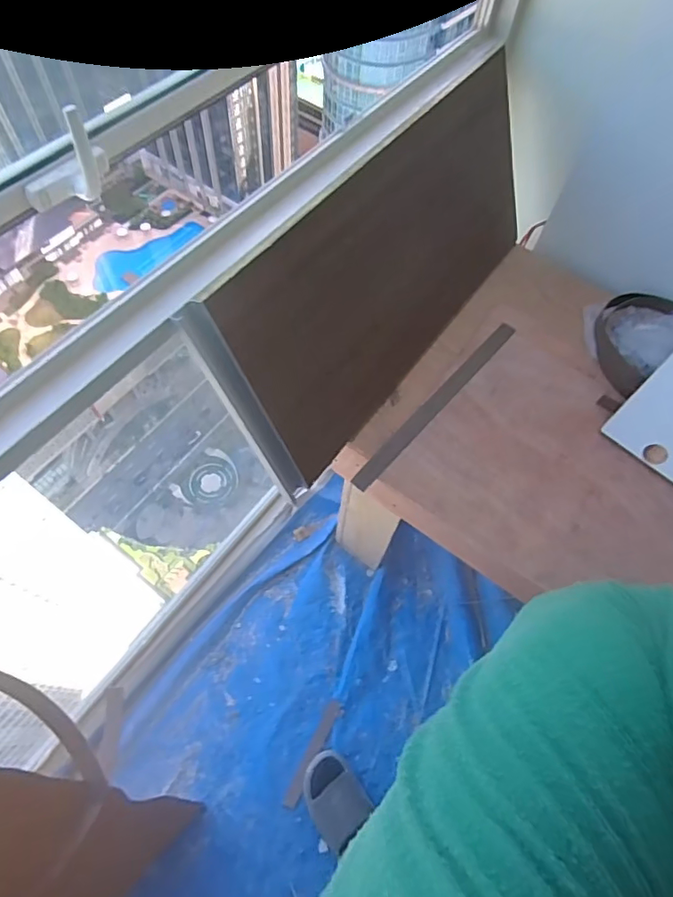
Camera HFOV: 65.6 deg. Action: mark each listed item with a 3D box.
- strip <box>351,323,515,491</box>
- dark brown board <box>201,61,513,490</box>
[{"bbox_3d":[0.186,-0.088,0.930,0.029,0.008,0.458,41,66,11],"label":"strip"},{"bbox_3d":[0.113,-0.299,0.844,0.015,0.342,0.700,23,61,35],"label":"dark brown board"}]

